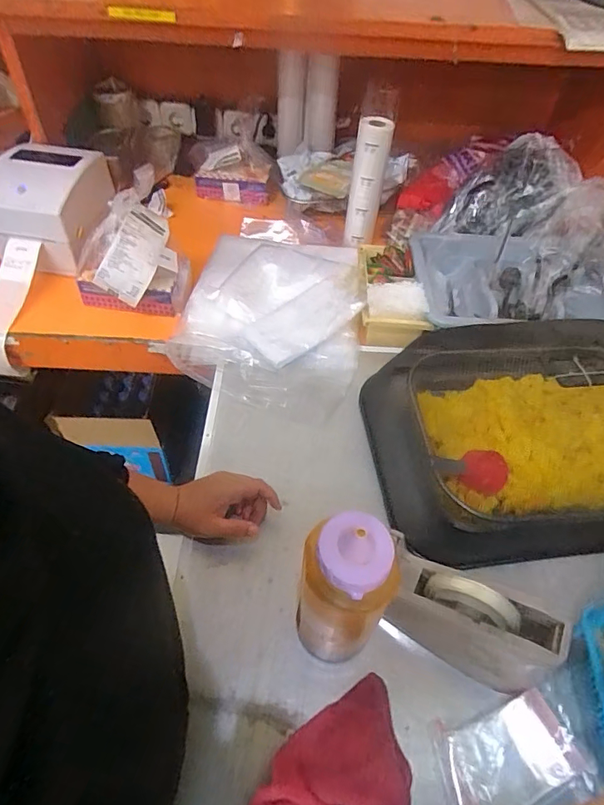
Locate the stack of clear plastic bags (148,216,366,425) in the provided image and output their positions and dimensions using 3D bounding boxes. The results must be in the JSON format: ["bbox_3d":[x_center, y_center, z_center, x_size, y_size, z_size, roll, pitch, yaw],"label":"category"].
[{"bbox_3d":[-0.044,-0.202,0.866,0.317,0.045,0.521,10,50,5],"label":"stack of clear plastic bags"}]

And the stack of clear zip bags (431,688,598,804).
[{"bbox_3d":[0.203,0.340,0.446,0.132,0.028,0.087,-9,51,-11],"label":"stack of clear zip bags"}]

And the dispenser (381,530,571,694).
[{"bbox_3d":[0.168,0.221,0.490,0.175,0.107,0.071,26,53,17],"label":"dispenser"}]

